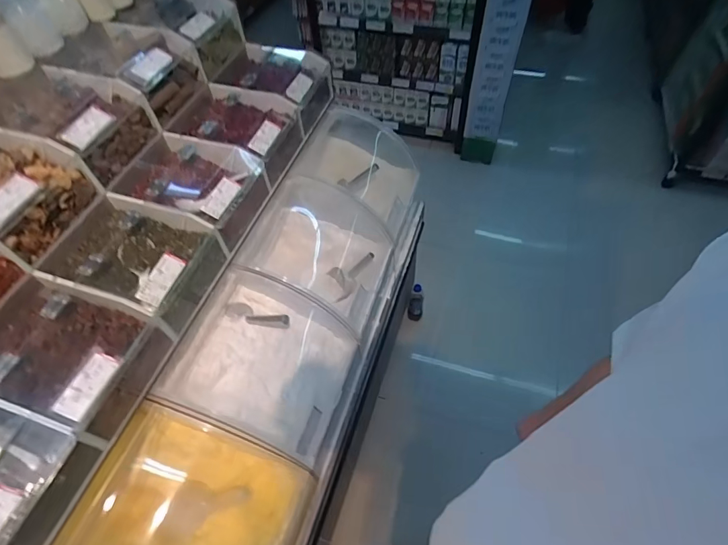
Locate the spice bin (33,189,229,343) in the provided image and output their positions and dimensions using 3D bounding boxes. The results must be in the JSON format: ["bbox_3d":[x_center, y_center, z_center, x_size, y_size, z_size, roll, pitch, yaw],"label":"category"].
[{"bbox_3d":[-0.421,-0.009,0.817,0.240,0.166,0.206,14,58,14],"label":"spice bin"}]

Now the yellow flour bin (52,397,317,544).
[{"bbox_3d":[-0.330,0.454,0.775,0.347,0.265,0.297,13,58,14],"label":"yellow flour bin"}]

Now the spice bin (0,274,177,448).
[{"bbox_3d":[-0.487,0.151,0.717,0.247,0.180,0.198,12,58,13],"label":"spice bin"}]

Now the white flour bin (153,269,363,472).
[{"bbox_3d":[-0.200,0.191,0.903,0.295,0.218,0.293,13,58,14],"label":"white flour bin"}]

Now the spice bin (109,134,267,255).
[{"bbox_3d":[-0.355,-0.176,0.906,0.240,0.156,0.199,13,58,14],"label":"spice bin"}]

